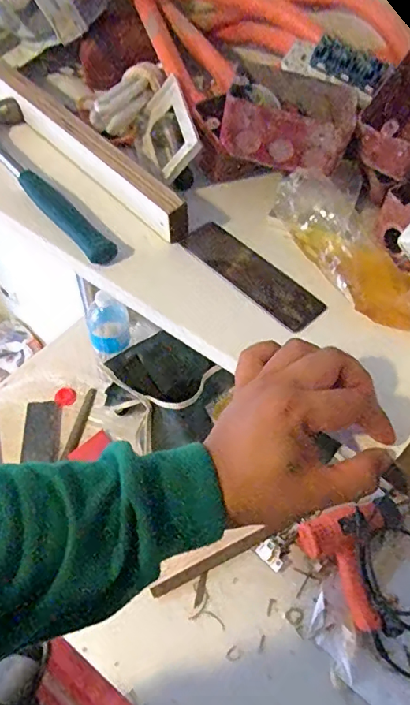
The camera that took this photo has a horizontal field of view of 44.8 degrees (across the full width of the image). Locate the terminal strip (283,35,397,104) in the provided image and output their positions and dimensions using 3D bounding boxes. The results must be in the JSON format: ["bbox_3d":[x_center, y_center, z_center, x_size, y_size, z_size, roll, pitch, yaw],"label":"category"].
[{"bbox_3d":[0.115,-0.254,0.436,0.090,0.026,0.035,26,57,15],"label":"terminal strip"}]

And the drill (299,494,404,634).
[{"bbox_3d":[0.285,0.338,0.859,0.178,0.059,0.185,-28,61,-22],"label":"drill"}]

